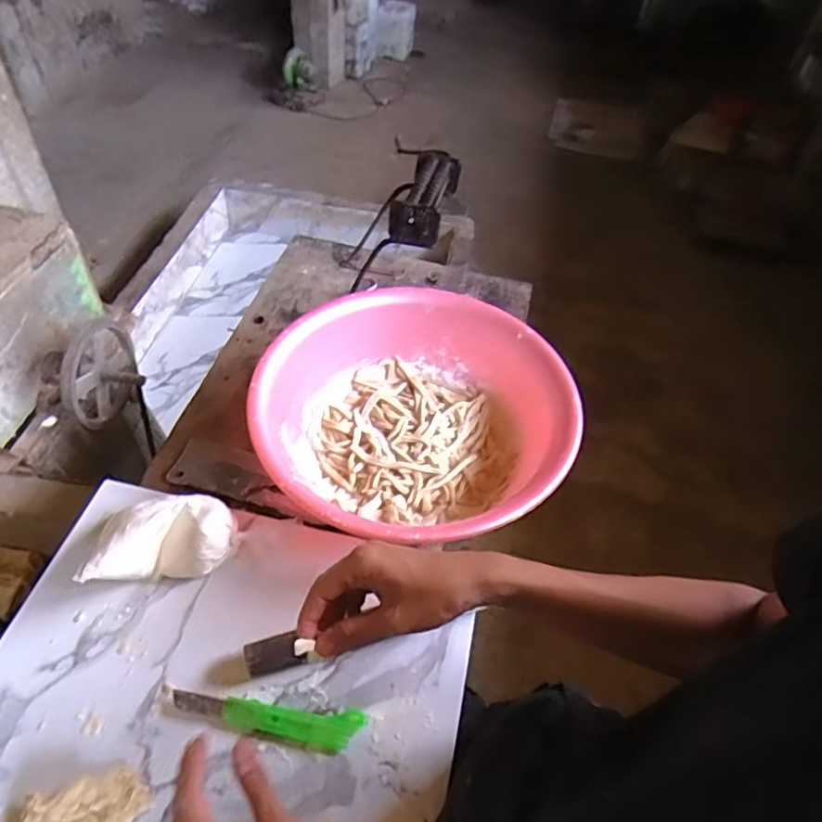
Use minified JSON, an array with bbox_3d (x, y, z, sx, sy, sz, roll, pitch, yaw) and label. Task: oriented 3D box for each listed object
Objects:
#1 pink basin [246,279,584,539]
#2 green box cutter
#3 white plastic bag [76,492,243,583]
[{"bbox_3d":[0.006,0.006,0.808,0.406,0.122,0.416,3,49,-3],"label":"pink basin"},{"bbox_3d":[-0.145,0.310,0.590,0.190,0.012,0.034,8,49,1],"label":"green box cutter"},{"bbox_3d":[-0.281,0.152,0.675,0.153,0.071,0.077,-12,51,-15],"label":"white plastic bag"}]

